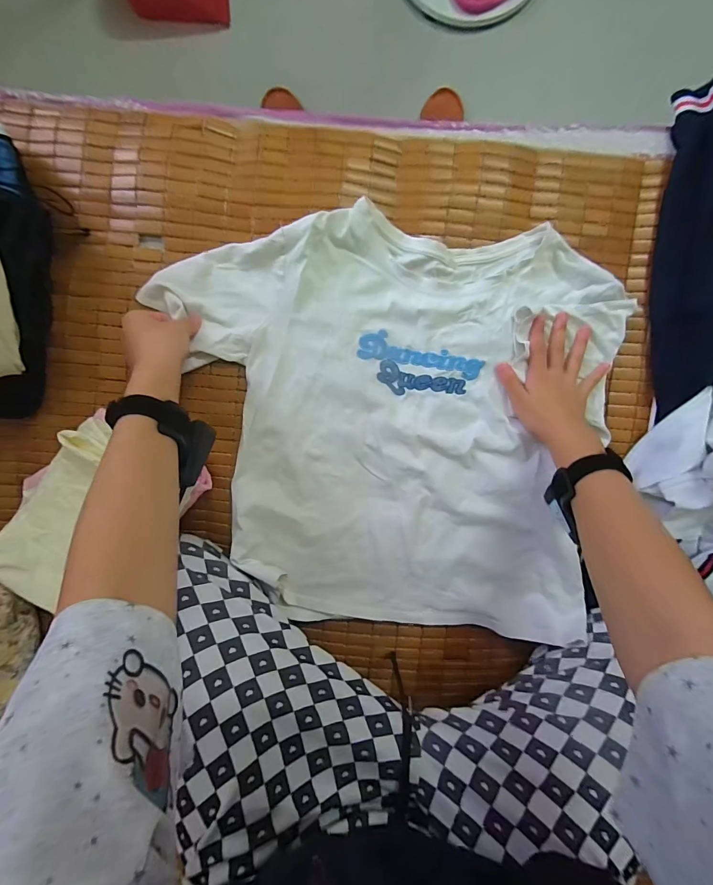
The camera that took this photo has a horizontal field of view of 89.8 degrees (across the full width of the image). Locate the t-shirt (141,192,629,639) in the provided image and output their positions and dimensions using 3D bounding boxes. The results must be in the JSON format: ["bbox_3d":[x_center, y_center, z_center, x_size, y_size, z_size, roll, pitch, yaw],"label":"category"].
[{"bbox_3d":[0.046,-0.012,0.456,0.531,0.034,0.500,5,96,-1],"label":"t-shirt"}]

